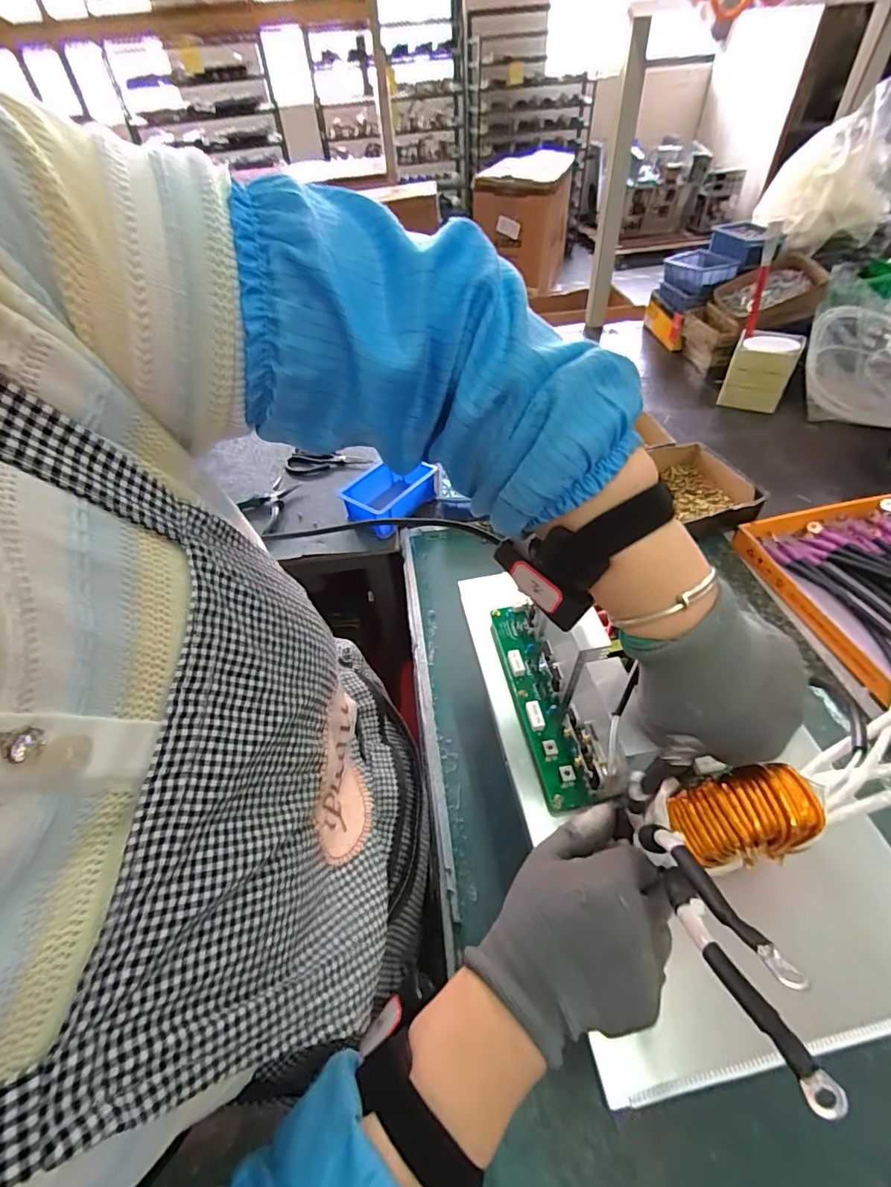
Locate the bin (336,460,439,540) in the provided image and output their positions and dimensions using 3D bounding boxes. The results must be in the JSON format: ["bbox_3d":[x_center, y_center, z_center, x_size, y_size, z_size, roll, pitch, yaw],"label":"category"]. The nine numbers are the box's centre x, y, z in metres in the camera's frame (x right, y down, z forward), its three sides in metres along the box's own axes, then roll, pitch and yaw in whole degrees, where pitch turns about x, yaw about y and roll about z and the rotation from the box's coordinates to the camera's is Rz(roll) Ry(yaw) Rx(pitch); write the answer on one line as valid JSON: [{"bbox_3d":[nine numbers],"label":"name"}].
[{"bbox_3d":[-0.098,-0.165,0.810,0.110,0.068,0.136,24,54,24],"label":"bin"}]

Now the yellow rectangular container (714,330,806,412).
[{"bbox_3d":[0.625,-0.443,0.983,0.109,0.119,0.107,20,53,21],"label":"yellow rectangular container"}]

